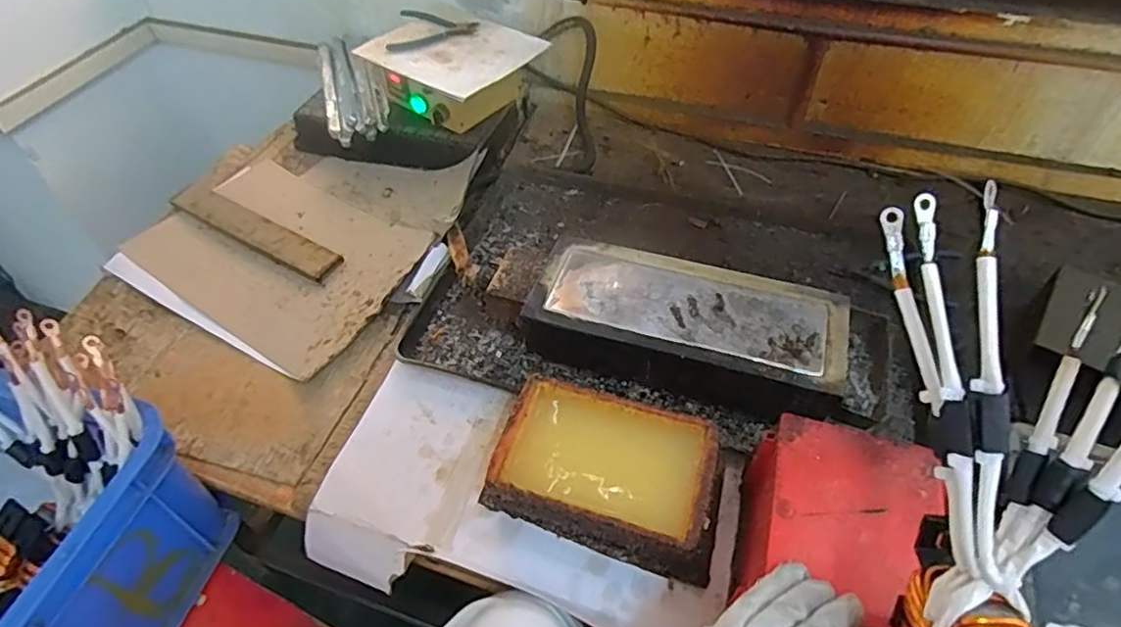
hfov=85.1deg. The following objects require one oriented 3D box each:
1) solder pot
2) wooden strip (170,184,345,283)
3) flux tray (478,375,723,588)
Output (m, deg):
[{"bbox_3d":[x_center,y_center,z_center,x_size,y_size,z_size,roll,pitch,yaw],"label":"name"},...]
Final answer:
[{"bbox_3d":[0.140,0.018,0.702,0.342,0.084,0.149,16,51,15],"label":"solder pot"},{"bbox_3d":[-0.446,-0.121,0.894,0.292,0.009,0.054,26,58,15],"label":"wooden strip"},{"bbox_3d":[0.051,0.155,0.602,0.215,0.065,0.134,14,51,13],"label":"flux tray"}]

